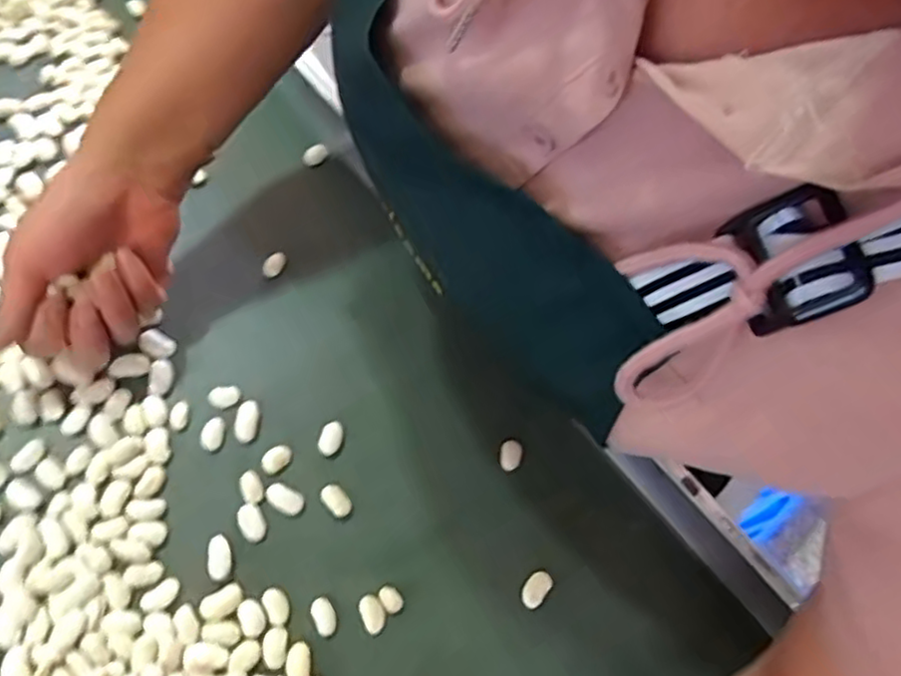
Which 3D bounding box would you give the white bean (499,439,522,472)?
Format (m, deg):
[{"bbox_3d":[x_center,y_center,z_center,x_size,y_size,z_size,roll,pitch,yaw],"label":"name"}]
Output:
[{"bbox_3d":[0.041,0.079,0.465,0.014,0.004,0.022,14,64,6],"label":"white bean"}]

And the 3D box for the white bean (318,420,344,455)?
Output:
[{"bbox_3d":[-0.078,0.064,0.443,0.014,0.004,0.023,9,64,4],"label":"white bean"}]

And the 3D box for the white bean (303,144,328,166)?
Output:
[{"bbox_3d":[-0.107,-0.144,0.541,0.021,0.008,0.012,-32,68,-16],"label":"white bean"}]

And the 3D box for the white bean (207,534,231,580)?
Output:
[{"bbox_3d":[-0.135,0.127,0.397,0.012,0.004,0.025,-7,64,-5],"label":"white bean"}]

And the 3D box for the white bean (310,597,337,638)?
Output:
[{"bbox_3d":[-0.073,0.162,0.398,0.012,0.004,0.021,-25,67,-13],"label":"white bean"}]

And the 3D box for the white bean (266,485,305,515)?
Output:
[{"bbox_3d":[-0.102,0.098,0.420,0.023,0.004,0.014,24,66,11],"label":"white bean"}]

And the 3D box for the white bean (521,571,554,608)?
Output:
[{"bbox_3d":[0.054,0.158,0.430,0.014,0.004,0.024,35,68,15],"label":"white bean"}]

